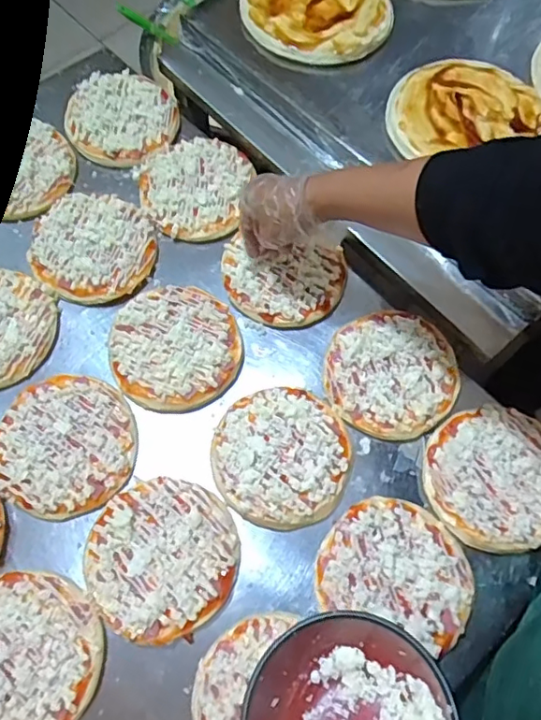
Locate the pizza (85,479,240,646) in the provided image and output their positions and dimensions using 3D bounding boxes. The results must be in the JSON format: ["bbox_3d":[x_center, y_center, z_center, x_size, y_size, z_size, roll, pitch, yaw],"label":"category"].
[{"bbox_3d":[-0.107,0.191,0.546,0.147,0.015,0.146,-31,72,-13],"label":"pizza"}]

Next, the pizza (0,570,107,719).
[{"bbox_3d":[-0.232,0.276,0.515,0.145,0.012,0.143,28,69,10],"label":"pizza"}]

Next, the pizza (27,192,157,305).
[{"bbox_3d":[-0.218,-0.140,0.683,0.147,0.026,0.139,1,67,-1],"label":"pizza"}]

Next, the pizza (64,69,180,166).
[{"bbox_3d":[-0.204,-0.335,0.766,0.147,0.023,0.147,-3,67,-3],"label":"pizza"}]

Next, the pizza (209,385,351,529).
[{"bbox_3d":[0.011,0.100,0.589,0.139,0.025,0.142,23,69,8],"label":"pizza"}]

